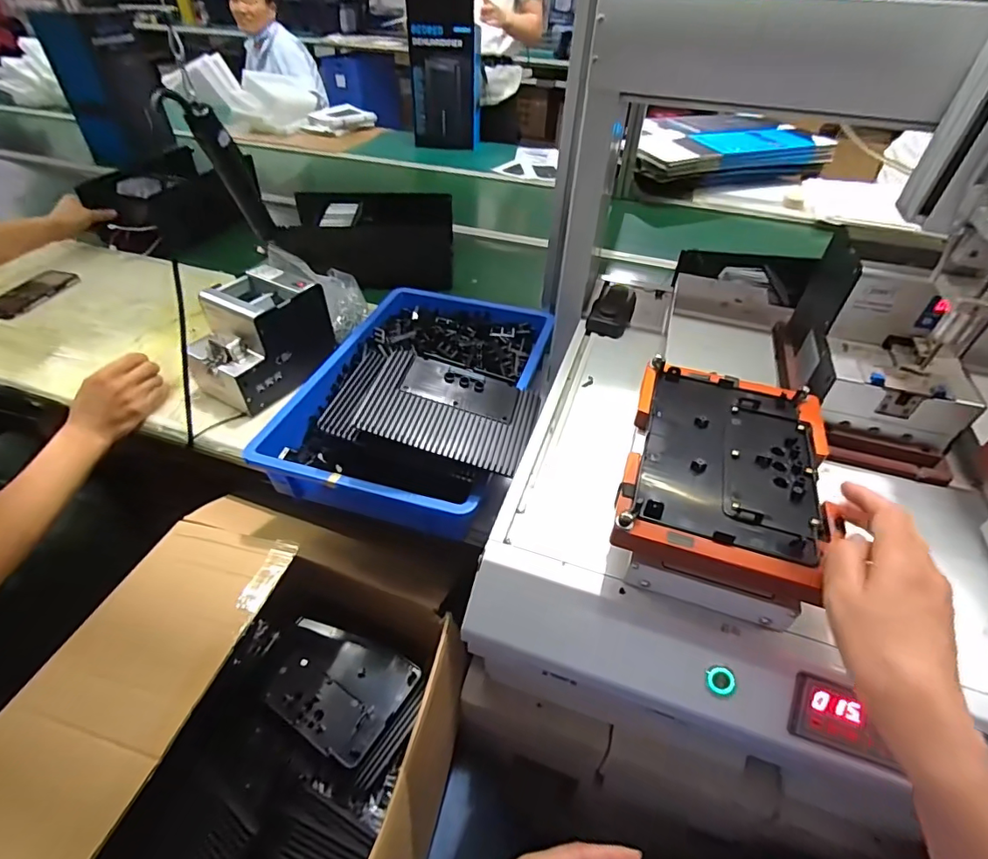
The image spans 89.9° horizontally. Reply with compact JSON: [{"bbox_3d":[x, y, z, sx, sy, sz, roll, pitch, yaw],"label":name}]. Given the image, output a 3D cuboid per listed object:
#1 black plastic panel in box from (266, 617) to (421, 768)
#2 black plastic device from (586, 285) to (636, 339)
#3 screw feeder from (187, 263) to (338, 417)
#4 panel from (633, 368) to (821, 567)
[{"bbox_3d":[-0.206,0.320,0.637,0.181,0.019,0.129,24,48,21],"label":"black plastic panel in box"},{"bbox_3d":[0.163,-0.164,0.680,0.054,0.030,0.084,15,45,13],"label":"black plastic device"},{"bbox_3d":[-0.377,-0.148,0.783,0.170,0.148,0.185,27,49,24],"label":"screw feeder"},{"bbox_3d":[0.197,0.020,0.414,0.131,0.009,0.186,15,45,13],"label":"panel"}]

